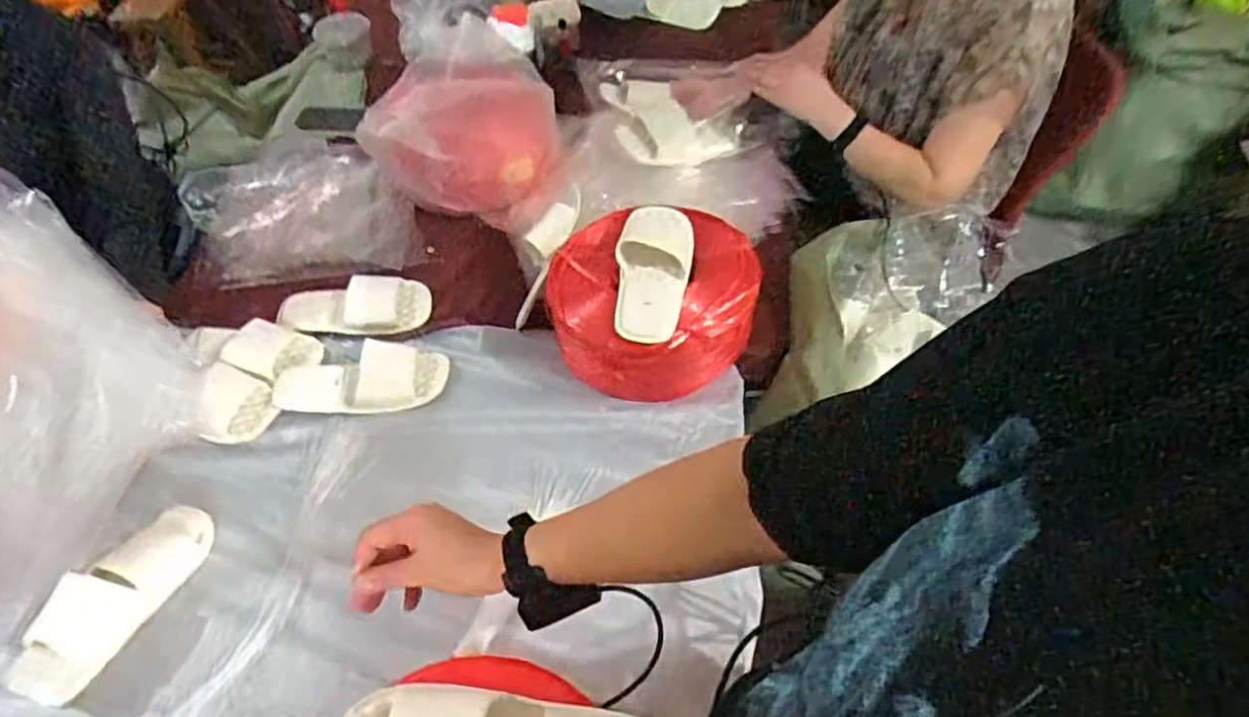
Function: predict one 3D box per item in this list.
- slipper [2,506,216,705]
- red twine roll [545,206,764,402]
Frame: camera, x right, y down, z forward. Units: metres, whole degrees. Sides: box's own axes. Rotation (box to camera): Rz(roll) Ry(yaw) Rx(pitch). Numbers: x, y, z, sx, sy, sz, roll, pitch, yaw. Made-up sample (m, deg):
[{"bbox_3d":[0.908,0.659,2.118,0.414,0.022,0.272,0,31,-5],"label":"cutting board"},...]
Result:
[{"bbox_3d":[-0.592,0.276,0.815,0.109,0.059,0.242,18,56,15],"label":"slipper"},{"bbox_3d":[0.044,-0.078,1.031,0.292,0.150,0.254,-6,54,-3],"label":"red twine roll"}]

